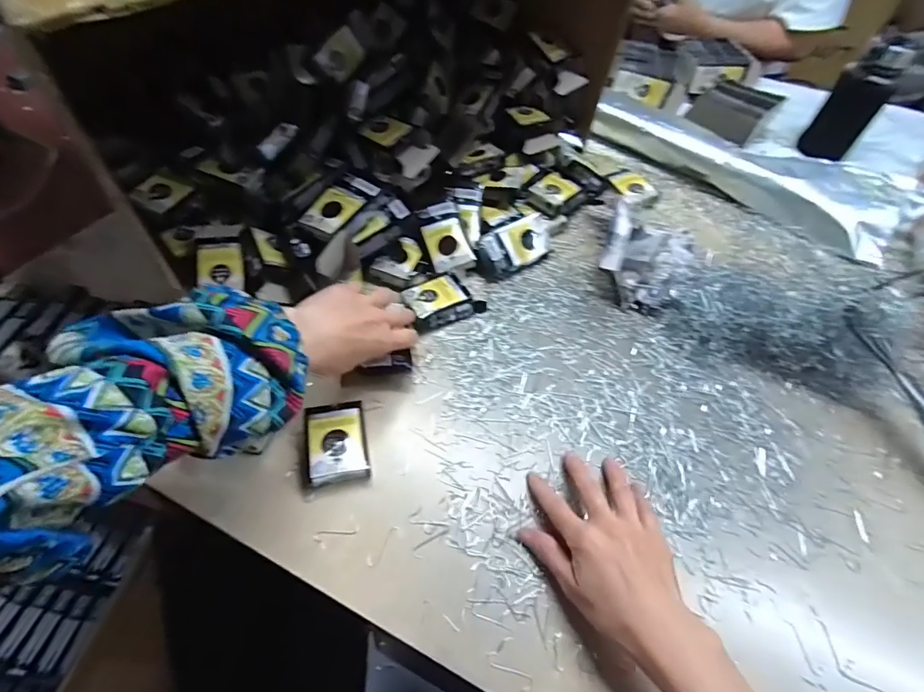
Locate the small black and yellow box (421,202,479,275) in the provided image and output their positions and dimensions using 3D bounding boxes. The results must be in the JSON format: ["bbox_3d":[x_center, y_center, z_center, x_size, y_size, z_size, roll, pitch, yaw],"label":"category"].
[{"bbox_3d":[-0.019,-0.135,0.571,0.055,0.014,0.087,-18,78,-12],"label":"small black and yellow box"}]

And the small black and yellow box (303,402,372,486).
[{"bbox_3d":[-0.115,0.091,0.423,0.052,0.027,0.074,-10,55,-10],"label":"small black and yellow box"}]

